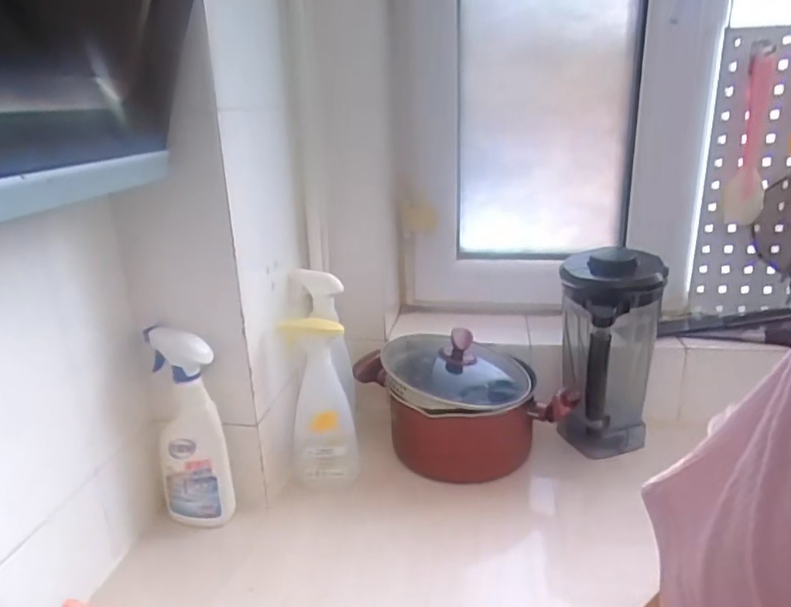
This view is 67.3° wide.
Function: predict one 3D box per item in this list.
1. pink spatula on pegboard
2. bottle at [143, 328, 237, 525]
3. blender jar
[{"bbox_3d":[0.558,-0.251,0.933,0.059,0.267,0.013,-8,27,1],"label":"pink spatula on pegboard"},{"bbox_3d":[-0.276,0.164,0.796,0.083,0.260,0.084,-11,21,-25],"label":"bottle"},{"bbox_3d":[0.316,0.082,0.897,0.135,0.301,0.179,6,20,22],"label":"blender jar"}]

